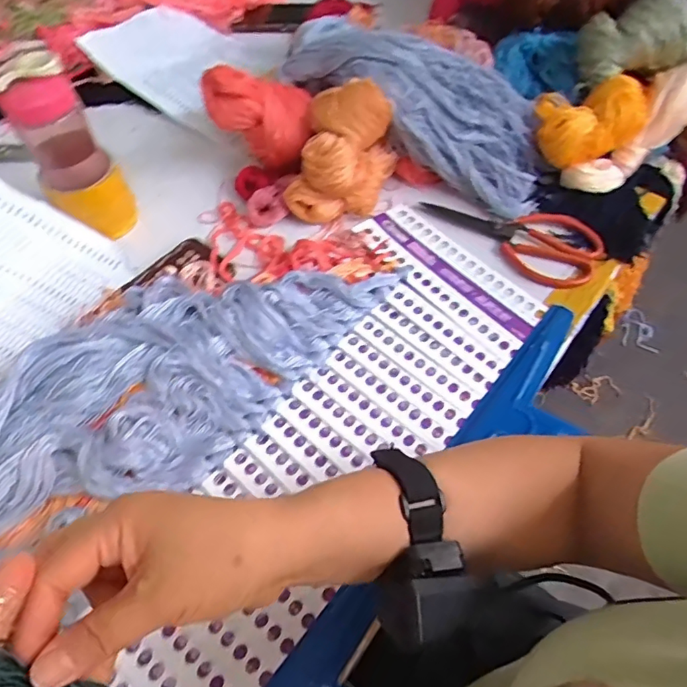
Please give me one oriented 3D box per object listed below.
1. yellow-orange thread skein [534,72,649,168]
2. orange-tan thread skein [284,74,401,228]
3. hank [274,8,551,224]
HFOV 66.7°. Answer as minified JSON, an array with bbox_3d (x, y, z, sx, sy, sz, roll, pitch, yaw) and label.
[{"bbox_3d":[0.296,-0.263,0.613,0.129,0.057,0.082,-16,59,-8],"label":"yellow-orange thread skein"},{"bbox_3d":[-0.003,-0.217,0.593,0.105,0.115,0.111,13,60,9],"label":"orange-tan thread skein"},{"bbox_3d":[0.090,-0.291,0.625,0.357,0.094,0.133,32,63,-2],"label":"hank"}]

